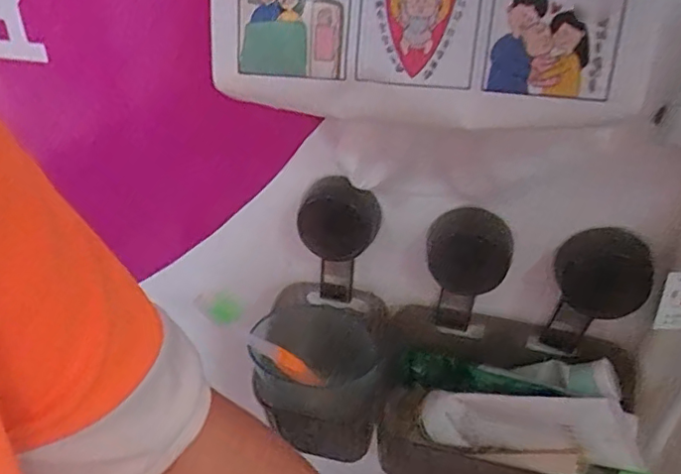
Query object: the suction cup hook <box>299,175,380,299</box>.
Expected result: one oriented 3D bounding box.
[{"bbox_3d":[-0.001,0.006,0.431,0.061,0.112,0.019,23,39,31],"label":"suction cup hook"}]

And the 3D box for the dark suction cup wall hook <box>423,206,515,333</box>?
[{"bbox_3d":[0.089,0.032,0.421,0.058,0.101,0.028,7,33,11],"label":"dark suction cup wall hook"}]

